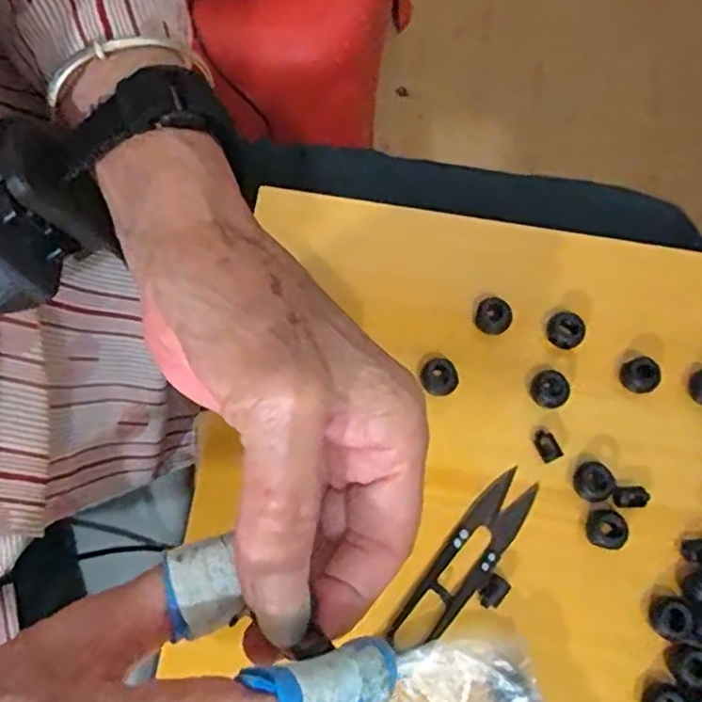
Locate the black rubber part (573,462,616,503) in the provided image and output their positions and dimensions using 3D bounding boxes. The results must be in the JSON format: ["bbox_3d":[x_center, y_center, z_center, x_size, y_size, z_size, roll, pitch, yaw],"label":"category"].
[{"bbox_3d":[0.110,0.060,0.315,0.016,0.007,0.017,-19,70,-9],"label":"black rubber part"}]

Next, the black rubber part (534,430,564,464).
[{"bbox_3d":[0.091,0.044,0.322,0.009,0.004,0.015,-19,70,-9],"label":"black rubber part"}]

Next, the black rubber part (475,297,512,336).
[{"bbox_3d":[0.069,-0.016,0.337,0.017,0.013,0.016,1,68,-1],"label":"black rubber part"}]

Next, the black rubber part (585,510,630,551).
[{"bbox_3d":[0.113,0.079,0.309,0.015,0.011,0.018,-9,69,-5],"label":"black rubber part"}]

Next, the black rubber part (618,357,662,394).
[{"bbox_3d":[0.138,0.012,0.330,0.015,0.011,0.017,-26,71,-11],"label":"black rubber part"}]

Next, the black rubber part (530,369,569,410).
[{"bbox_3d":[0.094,0.018,0.327,0.016,0.010,0.017,1,68,-1],"label":"black rubber part"}]

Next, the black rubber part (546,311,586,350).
[{"bbox_3d":[0.103,-0.009,0.334,0.017,0.015,0.014,33,71,11],"label":"black rubber part"}]

